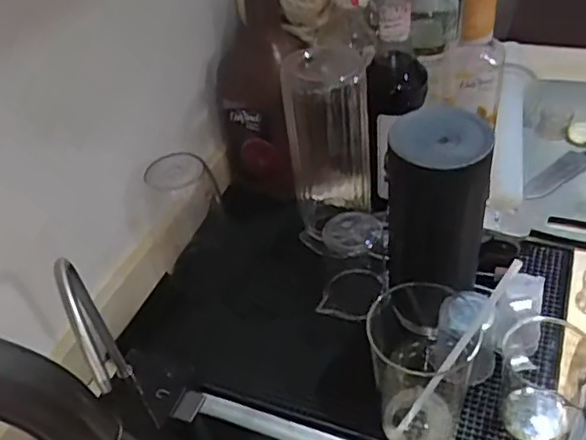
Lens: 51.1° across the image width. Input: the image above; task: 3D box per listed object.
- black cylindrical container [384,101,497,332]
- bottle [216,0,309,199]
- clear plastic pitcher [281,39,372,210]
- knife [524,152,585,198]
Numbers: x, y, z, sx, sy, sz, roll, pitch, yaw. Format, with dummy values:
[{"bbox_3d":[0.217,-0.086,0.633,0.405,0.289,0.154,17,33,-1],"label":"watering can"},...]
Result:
[{"bbox_3d":[0.127,-0.001,0.555,0.085,0.184,0.079,-4,43,4],"label":"black cylindrical container"},{"bbox_3d":[-0.043,-0.154,0.753,0.102,0.274,0.087,7,45,16],"label":"bottle"},{"bbox_3d":[0.042,-0.084,0.691,0.088,0.226,0.080,0,43,9],"label":"clear plastic pitcher"},{"bbox_3d":[0.372,-0.078,0.786,0.185,0.013,0.027,-30,48,-9],"label":"knife"}]

